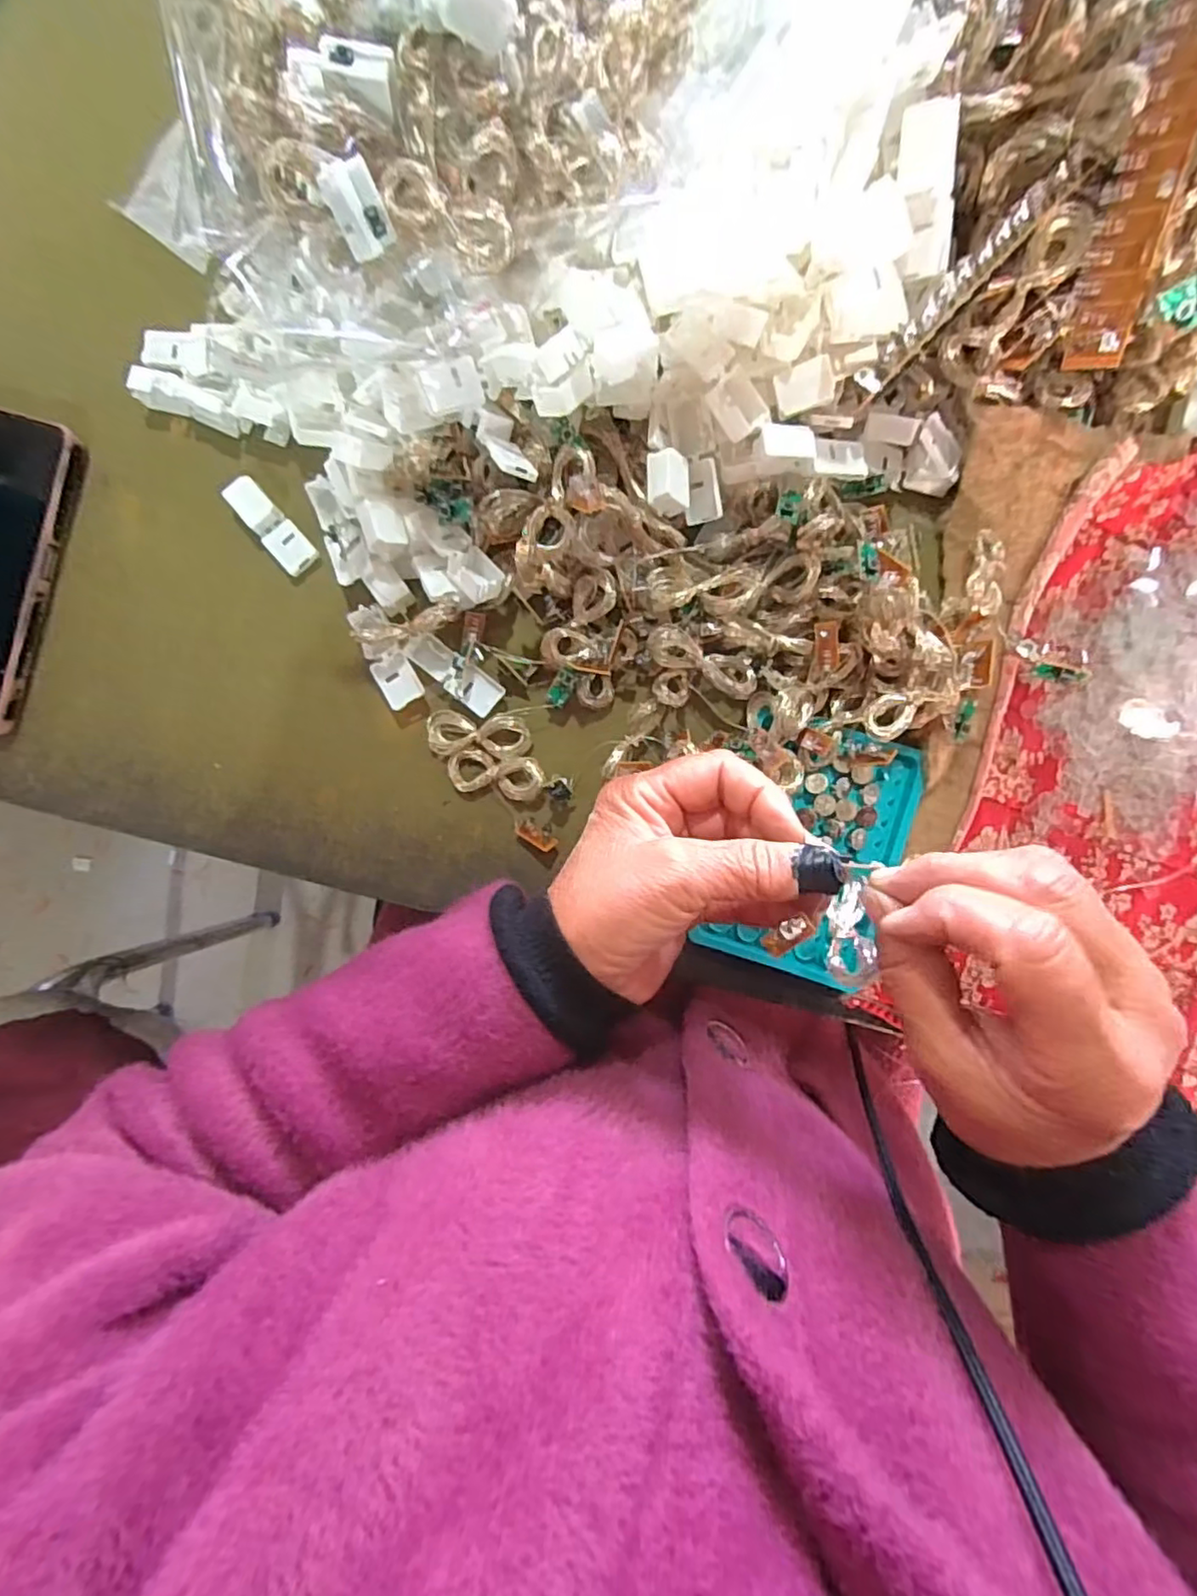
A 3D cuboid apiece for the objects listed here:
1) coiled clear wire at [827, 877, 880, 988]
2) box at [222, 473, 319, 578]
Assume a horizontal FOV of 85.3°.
[{"bbox_3d":[0.104,0.055,0.269,0.015,0.009,0.045,8,65,1],"label":"coiled clear wire"},{"bbox_3d":[-0.174,-0.144,0.345,0.019,0.011,0.054,-43,89,1],"label":"box"}]

